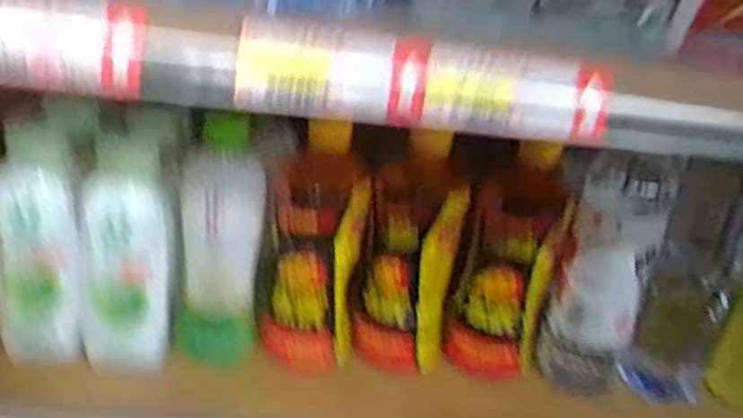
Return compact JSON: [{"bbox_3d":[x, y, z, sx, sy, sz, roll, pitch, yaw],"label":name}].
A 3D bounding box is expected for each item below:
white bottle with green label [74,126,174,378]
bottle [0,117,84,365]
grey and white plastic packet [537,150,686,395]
[{"bbox_3d":[-0.170,0.035,0.489,0.059,0.169,0.035,1,25,-12],"label":"white bottle with green label"},{"bbox_3d":[-0.233,0.024,0.496,0.056,0.157,0.065,-8,28,-29],"label":"bottle"},{"bbox_3d":[0.170,0.049,0.519,0.066,0.192,0.049,19,27,25],"label":"grey and white plastic packet"}]

